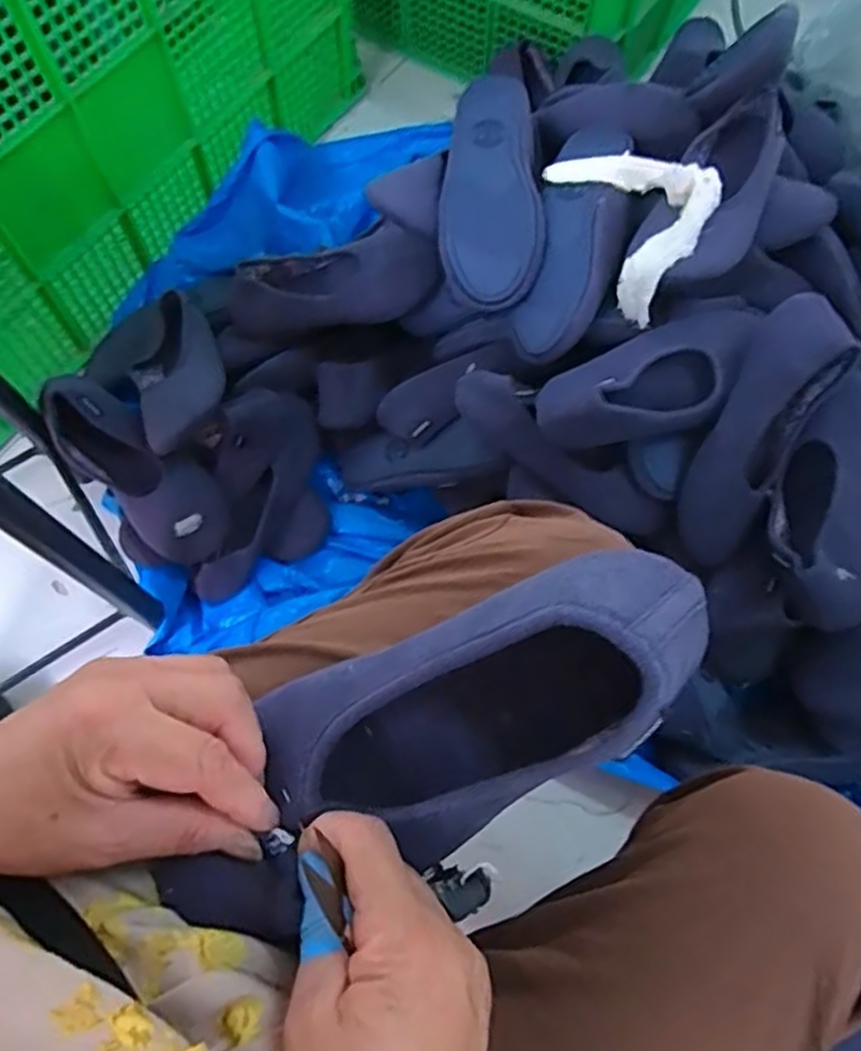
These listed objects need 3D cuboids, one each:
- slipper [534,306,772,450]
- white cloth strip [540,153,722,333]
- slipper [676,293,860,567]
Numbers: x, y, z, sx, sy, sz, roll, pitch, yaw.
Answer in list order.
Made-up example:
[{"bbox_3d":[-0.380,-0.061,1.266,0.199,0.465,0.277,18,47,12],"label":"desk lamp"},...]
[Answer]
[{"bbox_3d":[0.209,-0.139,0.678,0.239,0.060,0.099,-23,70,-9],"label":"slipper"},{"bbox_3d":[0.195,-0.302,0.701,0.096,0.101,0.176,-27,71,-10],"label":"white cloth strip"},{"bbox_3d":[0.306,-0.082,0.679,0.085,0.061,0.257,23,110,9],"label":"slipper"}]

